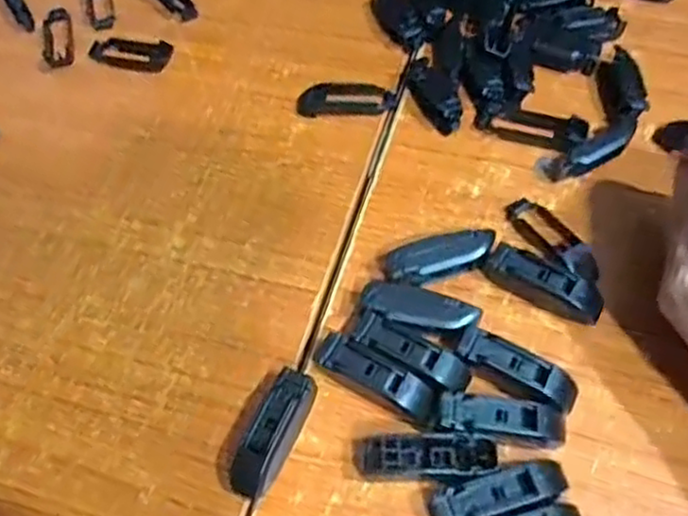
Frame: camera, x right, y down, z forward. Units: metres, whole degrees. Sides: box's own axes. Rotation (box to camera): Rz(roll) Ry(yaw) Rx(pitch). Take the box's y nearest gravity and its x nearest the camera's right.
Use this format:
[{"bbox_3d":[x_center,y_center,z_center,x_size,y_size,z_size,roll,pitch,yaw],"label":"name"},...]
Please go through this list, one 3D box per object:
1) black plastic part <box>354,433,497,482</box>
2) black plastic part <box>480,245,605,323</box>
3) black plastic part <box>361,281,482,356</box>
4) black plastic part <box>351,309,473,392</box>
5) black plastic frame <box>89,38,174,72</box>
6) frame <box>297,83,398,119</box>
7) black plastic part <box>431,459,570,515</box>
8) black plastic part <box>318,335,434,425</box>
[{"bbox_3d":[0.034,0.083,0.293,0.058,0.015,0.016,-4,59,2],"label":"black plastic part"},{"bbox_3d":[0.095,0.012,0.332,0.055,0.016,0.018,22,63,16],"label":"black plastic part"},{"bbox_3d":[0.036,0.027,0.326,0.053,0.017,0.025,18,62,14],"label":"black plastic part"},{"bbox_3d":[0.030,0.044,0.317,0.055,0.016,0.017,25,64,18],"label":"black plastic part"},{"bbox_3d":[-0.135,-0.128,0.440,0.052,0.010,0.019,7,60,8],"label":"black plastic frame"},{"bbox_3d":[0.002,-0.092,0.406,0.057,0.008,0.021,0,59,4],"label":"frame"},{"bbox_3d":[0.063,0.096,0.283,0.056,0.015,0.018,-17,59,-6],"label":"black plastic part"},{"bbox_3d":[0.015,0.054,0.312,0.056,0.016,0.016,27,64,19],"label":"black plastic part"}]

